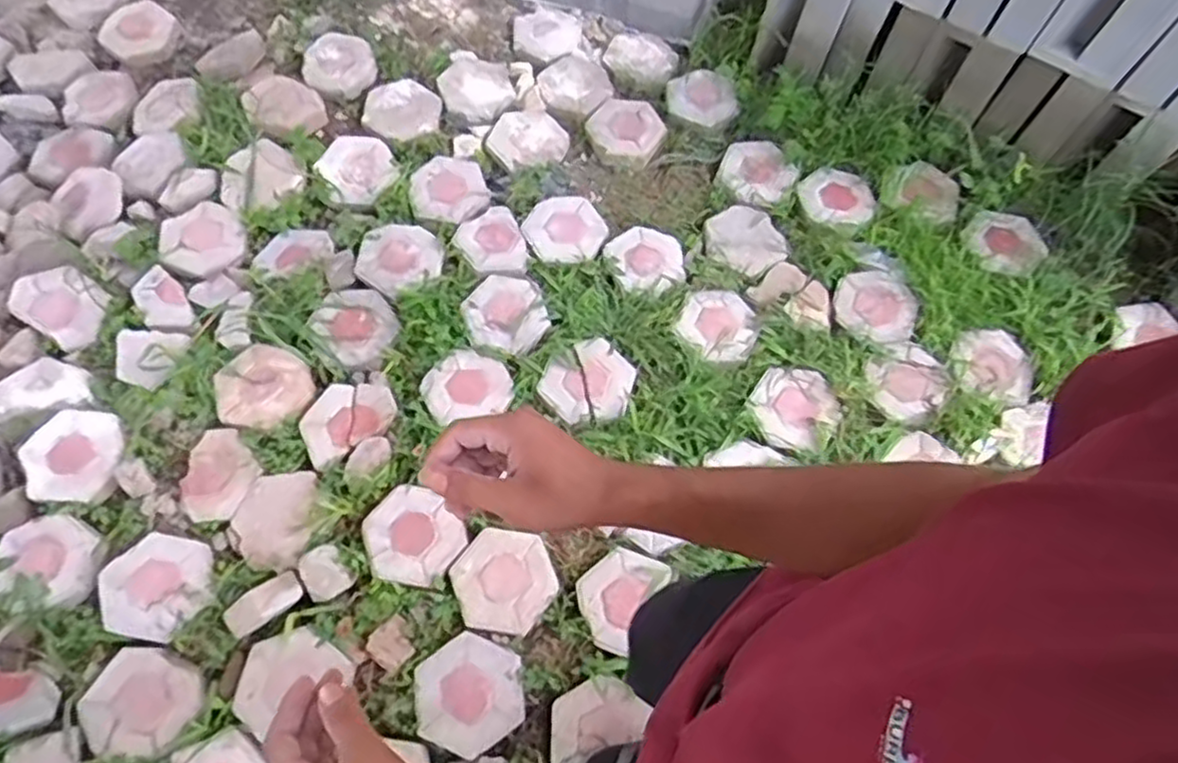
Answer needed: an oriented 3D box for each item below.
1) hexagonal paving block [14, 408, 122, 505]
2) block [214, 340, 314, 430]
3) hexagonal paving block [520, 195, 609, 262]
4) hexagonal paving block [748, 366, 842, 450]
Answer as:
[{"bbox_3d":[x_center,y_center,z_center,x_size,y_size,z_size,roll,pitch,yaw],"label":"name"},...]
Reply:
[{"bbox_3d":[-1.100,0.151,1.534,0.227,0.048,0.185,4,65,-1],"label":"hexagonal paving block"},{"bbox_3d":[-0.725,0.004,1.612,0.207,0.038,0.191,7,65,1],"label":"block"},{"bbox_3d":[-0.058,-0.382,1.804,0.199,0.045,0.164,-9,66,-7],"label":"hexagonal paving block"},{"bbox_3d":[0.470,0.057,1.648,0.190,0.021,0.199,-15,67,-9],"label":"hexagonal paving block"}]

